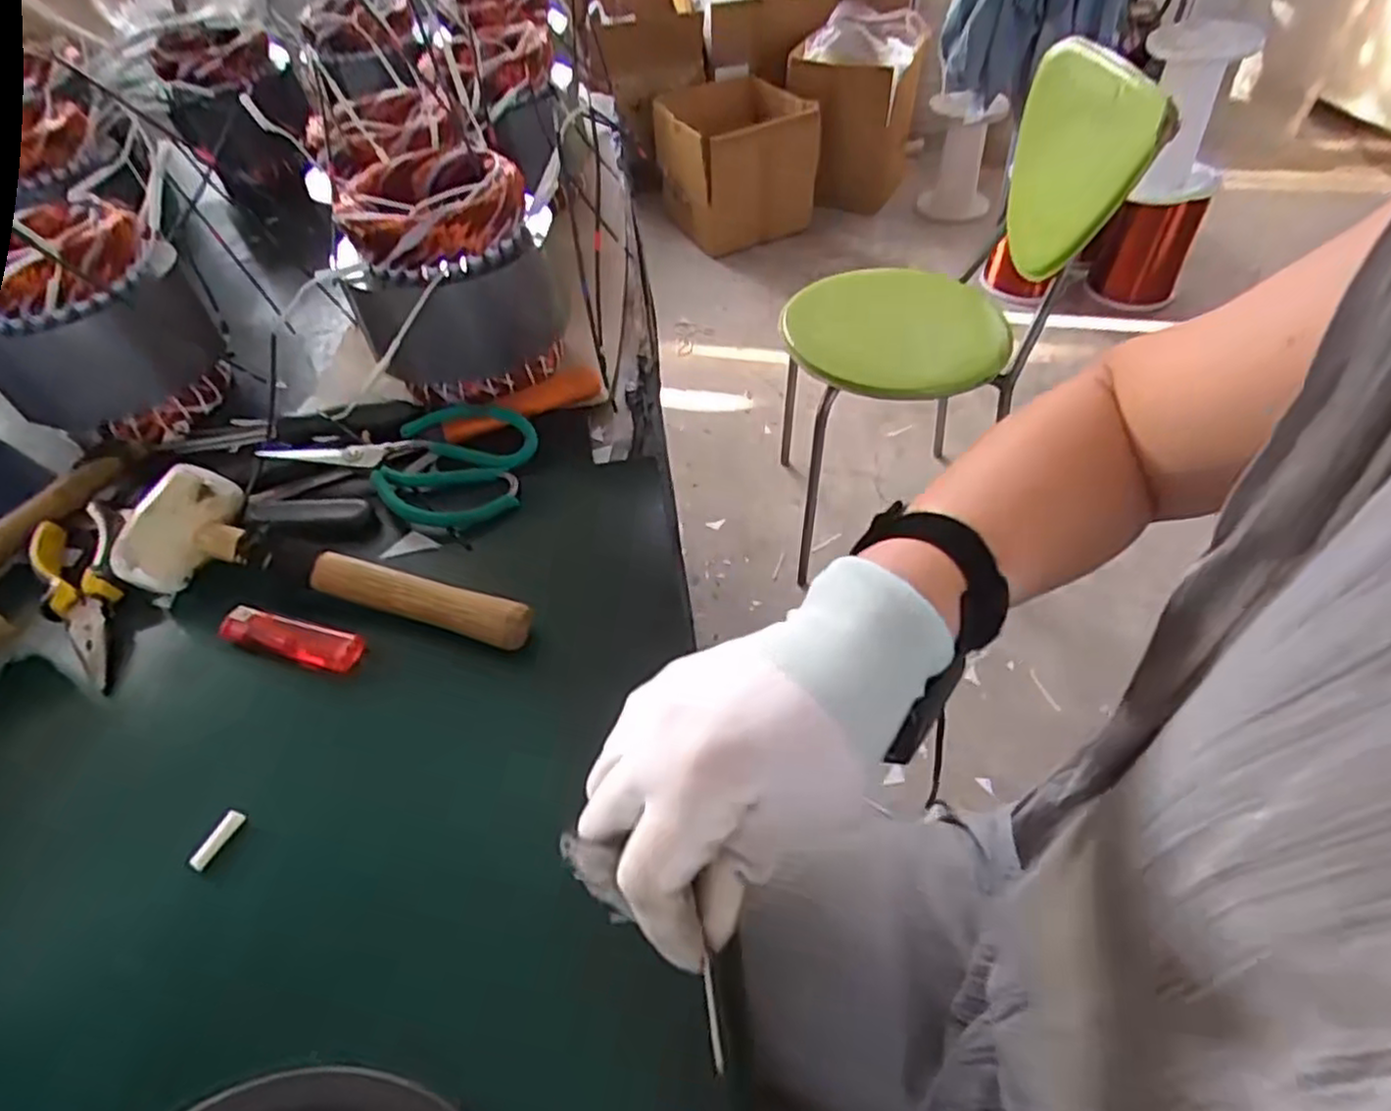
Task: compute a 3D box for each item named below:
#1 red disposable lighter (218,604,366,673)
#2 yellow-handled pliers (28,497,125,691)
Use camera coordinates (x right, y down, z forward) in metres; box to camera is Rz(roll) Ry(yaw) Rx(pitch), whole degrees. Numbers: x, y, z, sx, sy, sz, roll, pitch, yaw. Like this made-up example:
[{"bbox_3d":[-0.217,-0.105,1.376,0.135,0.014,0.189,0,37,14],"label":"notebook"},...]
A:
[{"bbox_3d":[-0.222,0.048,0.404,0.090,0.018,0.023,10,51,14],"label":"red disposable lighter"},{"bbox_3d":[-0.373,0.023,0.437,0.045,0.020,0.157,-29,53,-19],"label":"yellow-handled pliers"}]

